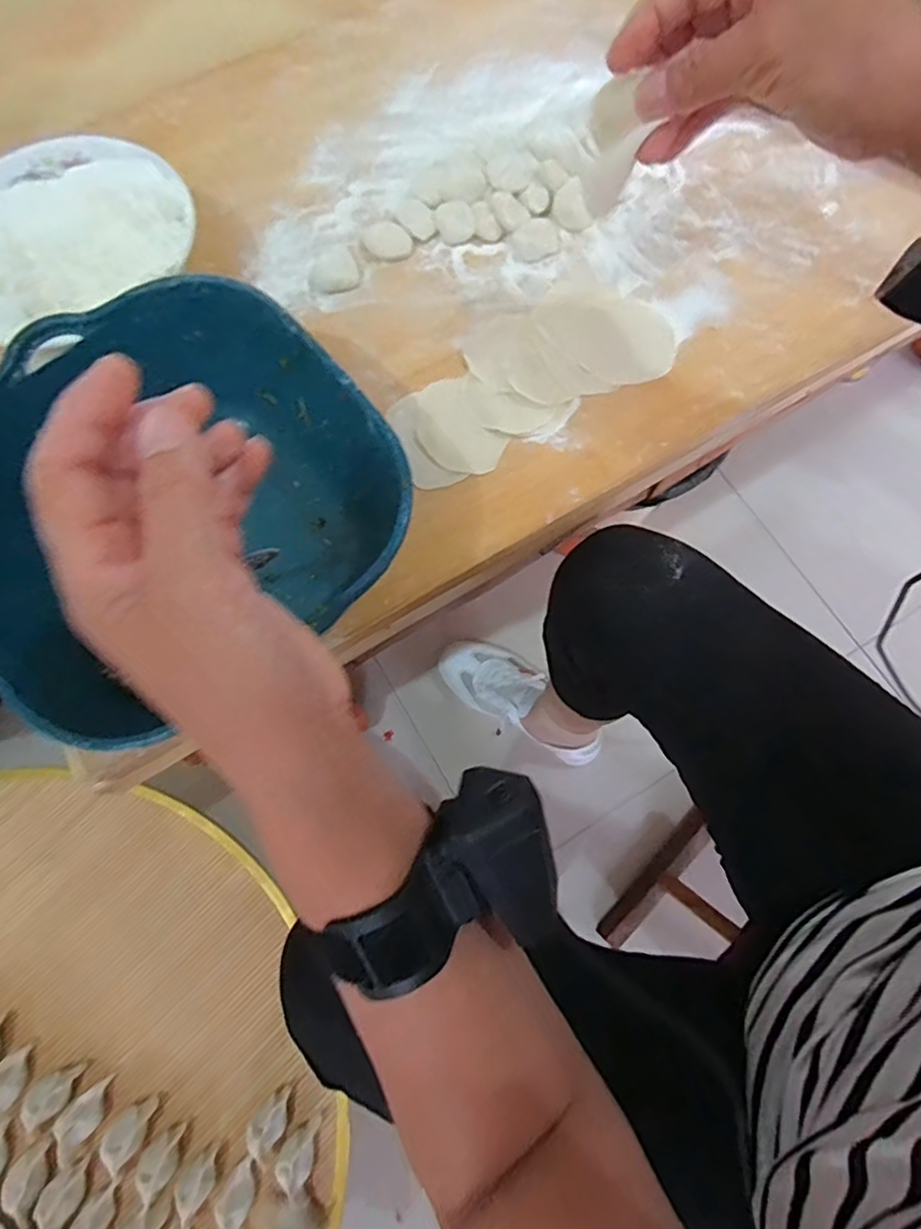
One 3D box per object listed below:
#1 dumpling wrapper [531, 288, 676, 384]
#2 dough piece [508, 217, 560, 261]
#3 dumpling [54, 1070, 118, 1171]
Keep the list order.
[{"bbox_3d":[0.097,-0.188,0.405,0.095,0.005,0.064,21,74,1],"label":"dumpling wrapper"},{"bbox_3d":[0.053,-0.263,0.426,0.035,0.008,0.025,-31,77,-8],"label":"dough piece"},{"bbox_3d":[-0.274,0.365,0.440,0.025,0.016,0.050,35,78,9],"label":"dumpling"}]

